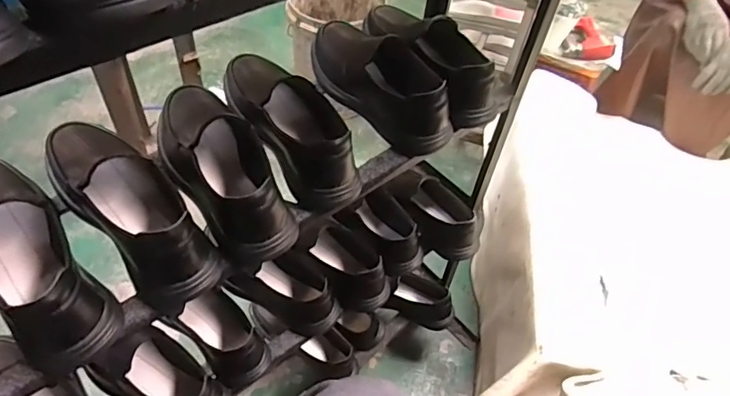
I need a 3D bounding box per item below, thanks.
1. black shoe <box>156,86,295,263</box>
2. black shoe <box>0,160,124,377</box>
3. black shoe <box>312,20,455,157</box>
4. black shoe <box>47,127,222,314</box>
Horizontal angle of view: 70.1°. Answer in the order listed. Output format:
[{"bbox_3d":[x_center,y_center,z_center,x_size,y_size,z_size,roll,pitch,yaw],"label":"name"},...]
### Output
[{"bbox_3d":[-0.165,-0.039,0.591,0.099,0.079,0.244,-22,55,-23],"label":"black shoe"},{"bbox_3d":[-0.327,0.052,0.500,0.082,0.087,0.243,-33,59,-29],"label":"black shoe"},{"bbox_3d":[0.020,-0.173,0.706,0.101,0.095,0.254,-34,60,-29],"label":"black shoe"},{"bbox_3d":[-0.256,0.004,0.546,0.254,0.084,0.074,37,56,24],"label":"black shoe"}]

